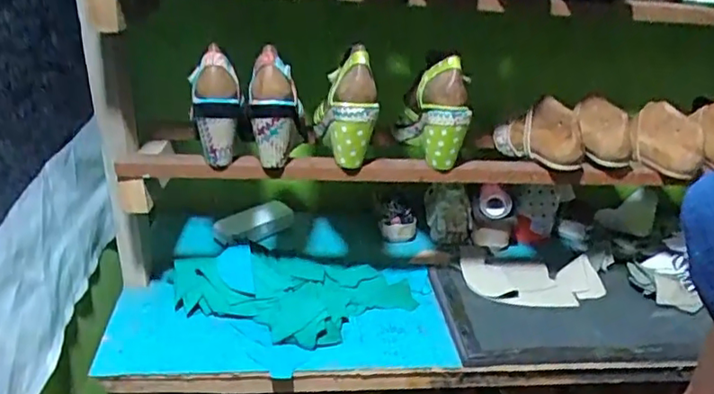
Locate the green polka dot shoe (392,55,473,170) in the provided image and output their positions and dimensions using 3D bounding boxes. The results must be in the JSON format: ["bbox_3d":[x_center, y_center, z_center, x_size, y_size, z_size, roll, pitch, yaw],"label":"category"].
[{"bbox_3d":[0.113,-0.128,0.860,0.103,0.145,0.091,8,27,8],"label":"green polka dot shoe"}]

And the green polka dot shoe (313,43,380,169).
[{"bbox_3d":[-0.014,-0.127,0.822,0.078,0.152,0.115,2,27,-4],"label":"green polka dot shoe"}]

